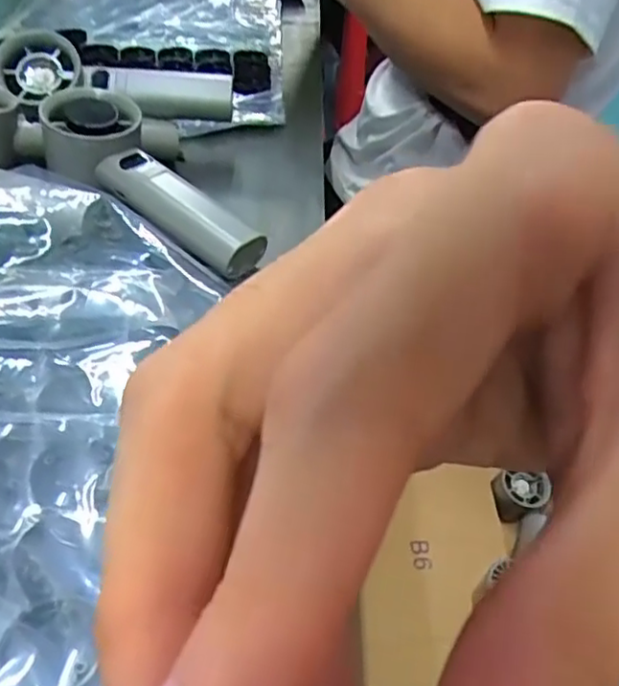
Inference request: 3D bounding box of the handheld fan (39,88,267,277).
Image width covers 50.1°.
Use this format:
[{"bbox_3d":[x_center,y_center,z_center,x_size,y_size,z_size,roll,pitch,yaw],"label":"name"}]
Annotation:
[{"bbox_3d":[-0.091,-0.093,0.390,0.157,0.038,0.050,39,52,15],"label":"handheld fan"}]

